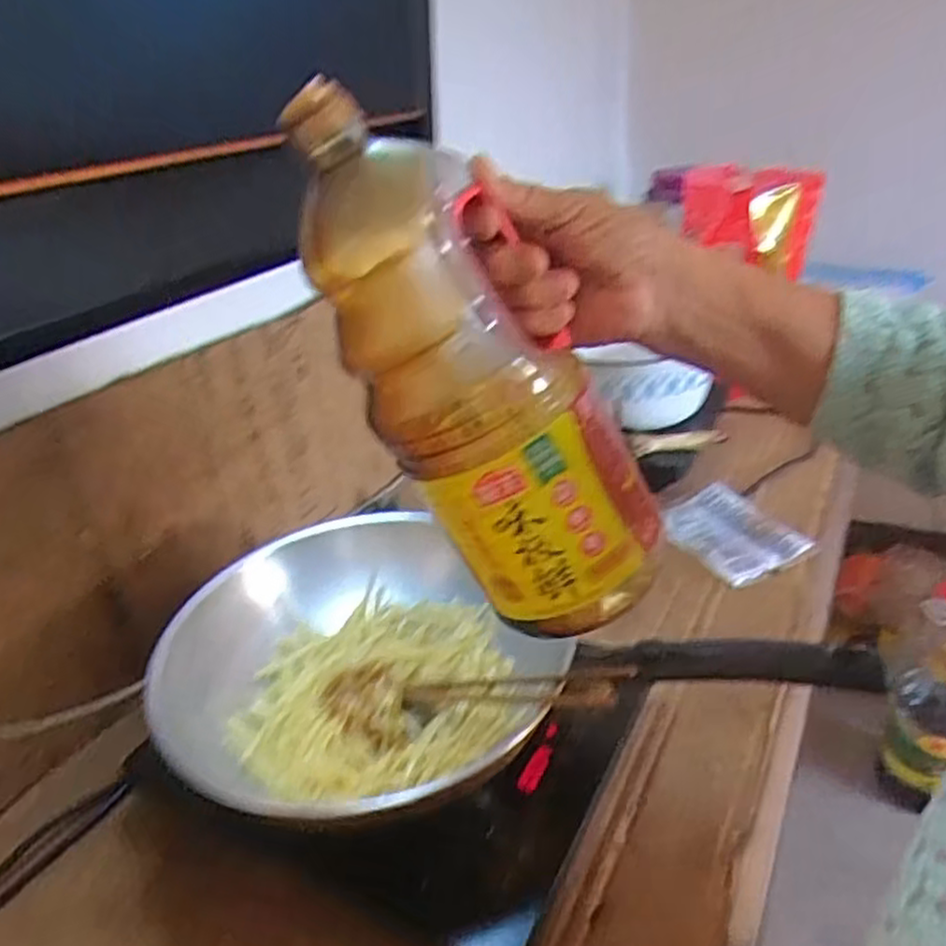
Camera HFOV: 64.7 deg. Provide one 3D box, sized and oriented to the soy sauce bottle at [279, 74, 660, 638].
[{"bbox_3d":[0.000,-0.044,0.365,0.082,0.286,0.077,-21,15,38],"label":"soy sauce bottle"}]

